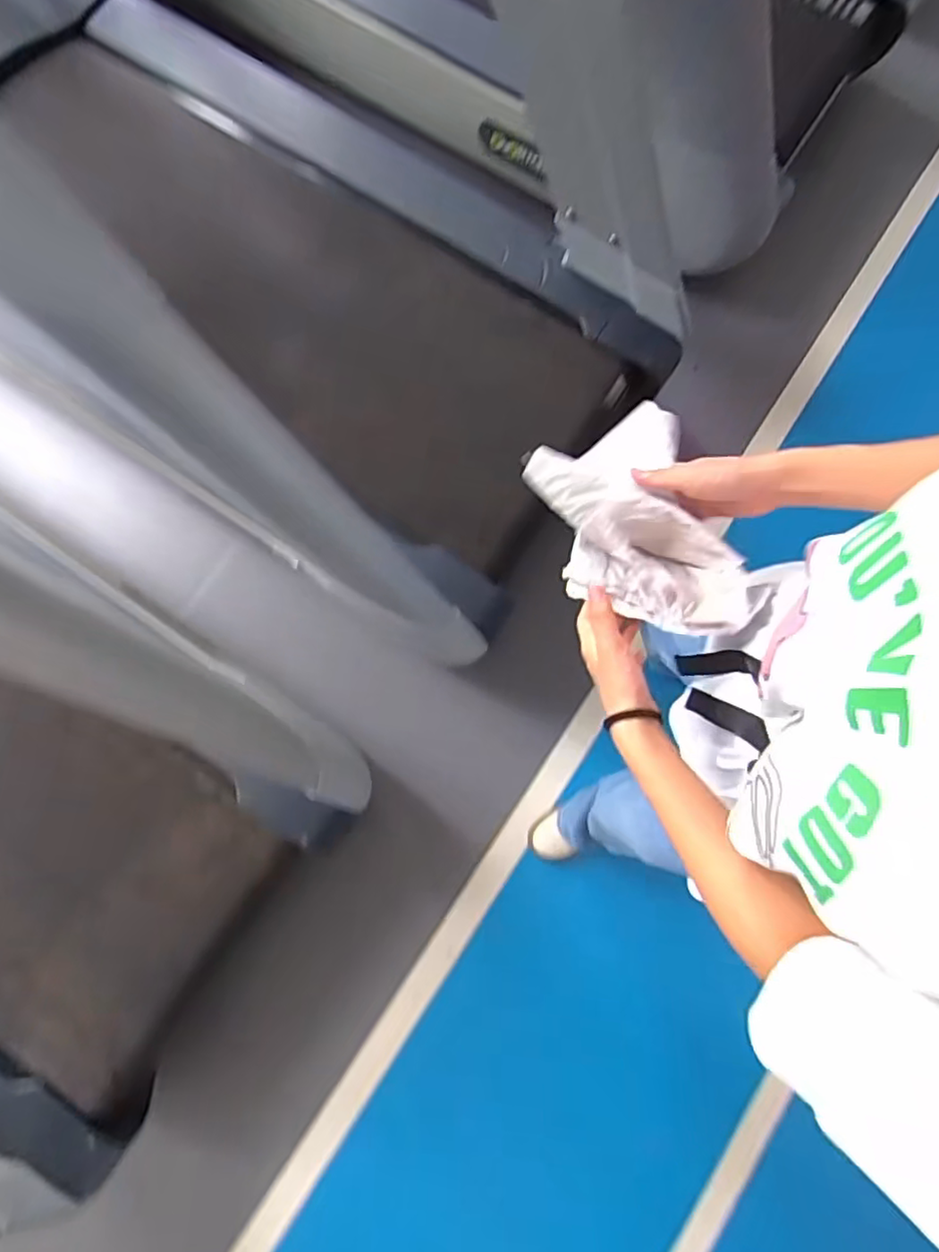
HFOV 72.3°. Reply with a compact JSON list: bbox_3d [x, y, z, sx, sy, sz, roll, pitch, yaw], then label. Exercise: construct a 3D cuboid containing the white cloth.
[{"bbox_3d":[0.163,-0.088,0.616,0.145,0.070,0.226,-23,80,-4],"label":"white cloth"}]

